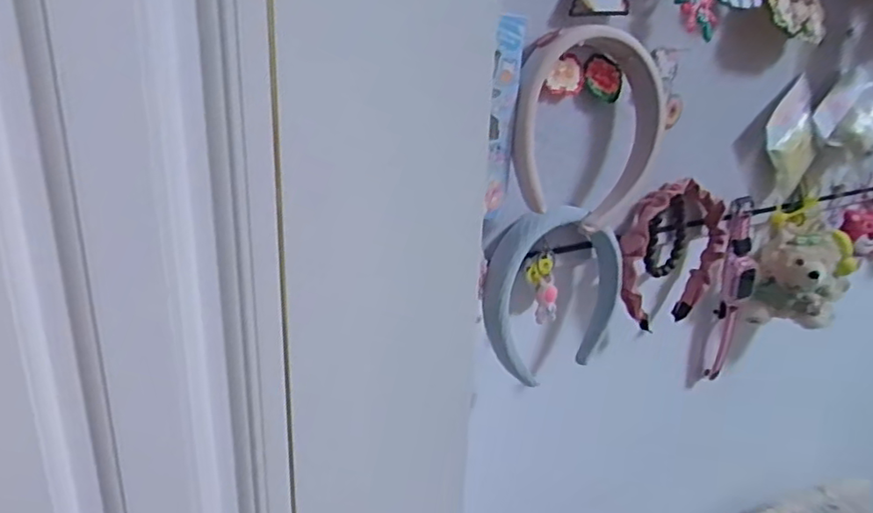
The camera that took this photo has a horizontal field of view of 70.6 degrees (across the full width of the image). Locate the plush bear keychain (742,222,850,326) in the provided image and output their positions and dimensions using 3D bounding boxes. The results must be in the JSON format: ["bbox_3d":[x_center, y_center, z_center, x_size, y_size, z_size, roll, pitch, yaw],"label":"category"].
[{"bbox_3d":[0.425,0.024,0.720,0.085,0.114,0.069,19,26,38],"label":"plush bear keychain"}]

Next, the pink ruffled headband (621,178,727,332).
[{"bbox_3d":[0.236,0.001,0.624,0.137,0.149,0.030,-9,23,-29],"label":"pink ruffled headband"}]

